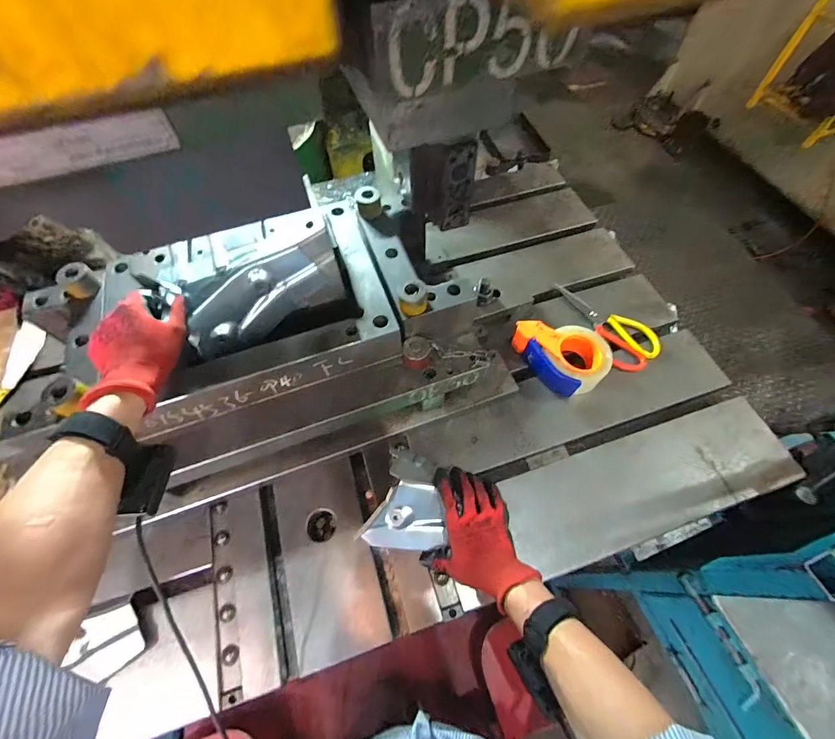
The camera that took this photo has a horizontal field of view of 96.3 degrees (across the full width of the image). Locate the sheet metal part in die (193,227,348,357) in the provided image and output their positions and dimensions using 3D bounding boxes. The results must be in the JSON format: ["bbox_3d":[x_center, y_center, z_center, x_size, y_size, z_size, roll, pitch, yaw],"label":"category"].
[{"bbox_3d":[-0.197,-0.094,0.497,0.210,0.092,0.031,-29,41,-5],"label":"sheet metal part in die"}]

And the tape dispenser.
[{"bbox_3d":[0.263,-0.031,0.673,0.121,0.063,0.156,-28,64,-14],"label":"tape dispenser"}]

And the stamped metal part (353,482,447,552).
[{"bbox_3d":[-0.021,0.212,0.542,0.118,0.030,0.090,3,88,-5],"label":"stamped metal part"}]

